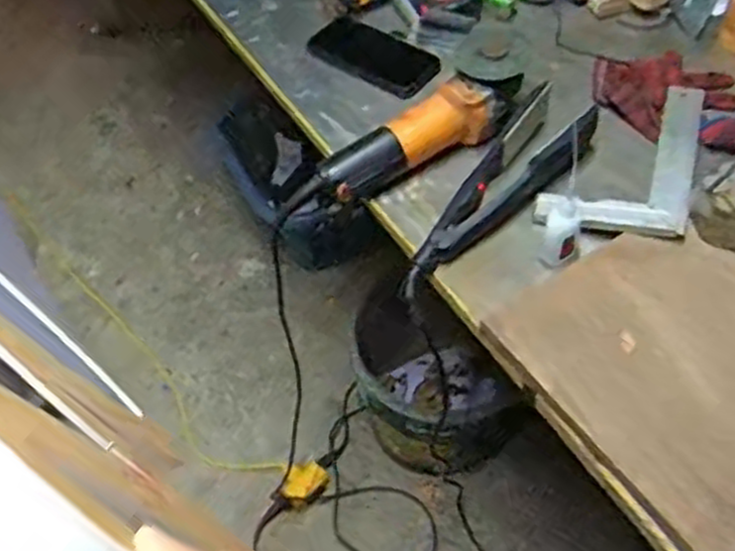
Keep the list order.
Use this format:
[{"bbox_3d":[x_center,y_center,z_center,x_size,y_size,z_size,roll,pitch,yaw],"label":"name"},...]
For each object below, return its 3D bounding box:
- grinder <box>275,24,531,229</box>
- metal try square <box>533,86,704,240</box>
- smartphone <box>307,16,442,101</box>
[{"bbox_3d":[0.054,-0.160,0.840,0.277,0.089,0.086,-35,59,-19],"label":"grinder"},{"bbox_3d":[0.284,-0.143,0.838,0.148,0.020,0.253,14,57,15],"label":"metal try square"},{"bbox_3d":[0.008,-0.288,1.010,0.170,0.009,0.079,29,74,14],"label":"smartphone"}]

